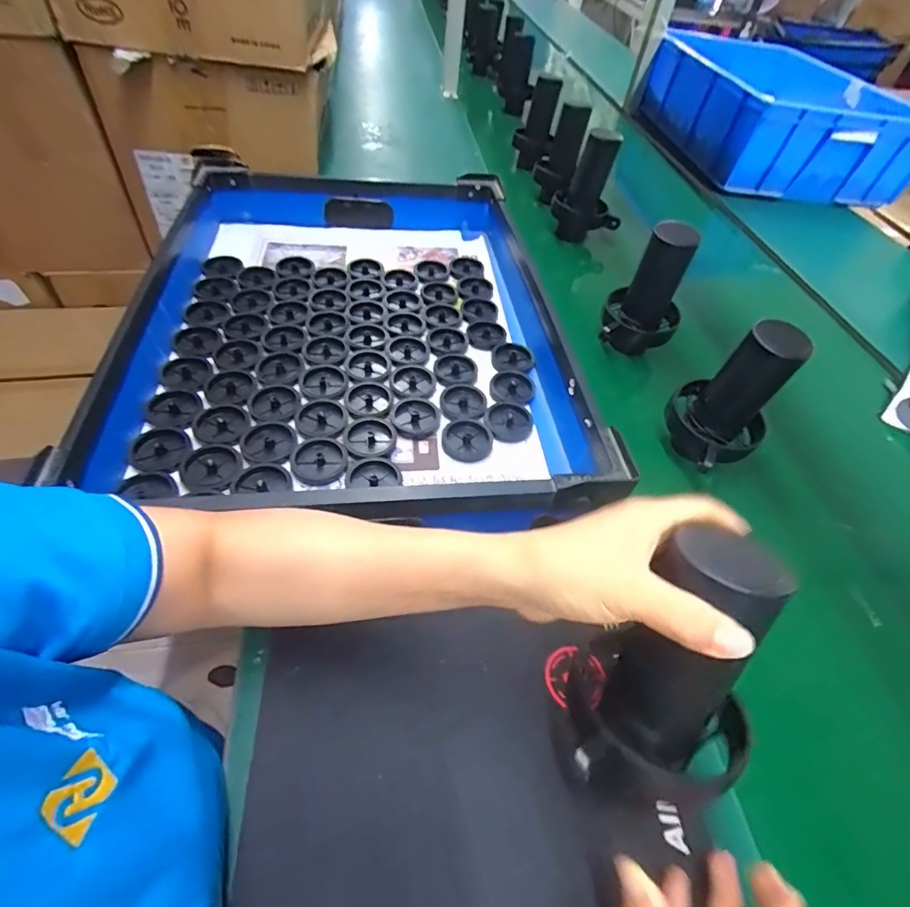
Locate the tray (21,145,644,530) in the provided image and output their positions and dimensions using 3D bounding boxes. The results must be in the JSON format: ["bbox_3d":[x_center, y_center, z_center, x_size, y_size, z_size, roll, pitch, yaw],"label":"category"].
[{"bbox_3d":[-0.120,-0.175,0.589,0.475,0.113,0.594,-3,51,-9],"label":"tray"}]

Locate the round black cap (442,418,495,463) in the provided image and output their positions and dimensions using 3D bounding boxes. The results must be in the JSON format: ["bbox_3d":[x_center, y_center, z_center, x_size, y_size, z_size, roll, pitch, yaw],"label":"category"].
[{"bbox_3d":[0.014,-0.014,0.500,0.052,0.008,0.053,3,50,-5],"label":"round black cap"}]

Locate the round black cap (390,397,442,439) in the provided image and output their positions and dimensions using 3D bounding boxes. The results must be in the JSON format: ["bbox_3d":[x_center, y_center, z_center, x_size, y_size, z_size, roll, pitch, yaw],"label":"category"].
[{"bbox_3d":[-0.043,-0.039,0.523,0.053,0.010,0.057,4,50,-4],"label":"round black cap"}]

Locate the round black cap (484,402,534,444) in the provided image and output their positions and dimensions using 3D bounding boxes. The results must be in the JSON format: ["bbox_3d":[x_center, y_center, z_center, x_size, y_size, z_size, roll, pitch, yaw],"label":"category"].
[{"bbox_3d":[0.060,-0.035,0.520,0.053,0.008,0.053,4,50,-4],"label":"round black cap"}]

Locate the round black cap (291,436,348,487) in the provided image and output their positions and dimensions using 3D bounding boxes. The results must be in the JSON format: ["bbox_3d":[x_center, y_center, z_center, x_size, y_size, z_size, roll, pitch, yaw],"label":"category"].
[{"bbox_3d":[-0.135,0.006,0.473,0.052,0.010,0.051,-11,53,-16],"label":"round black cap"}]

